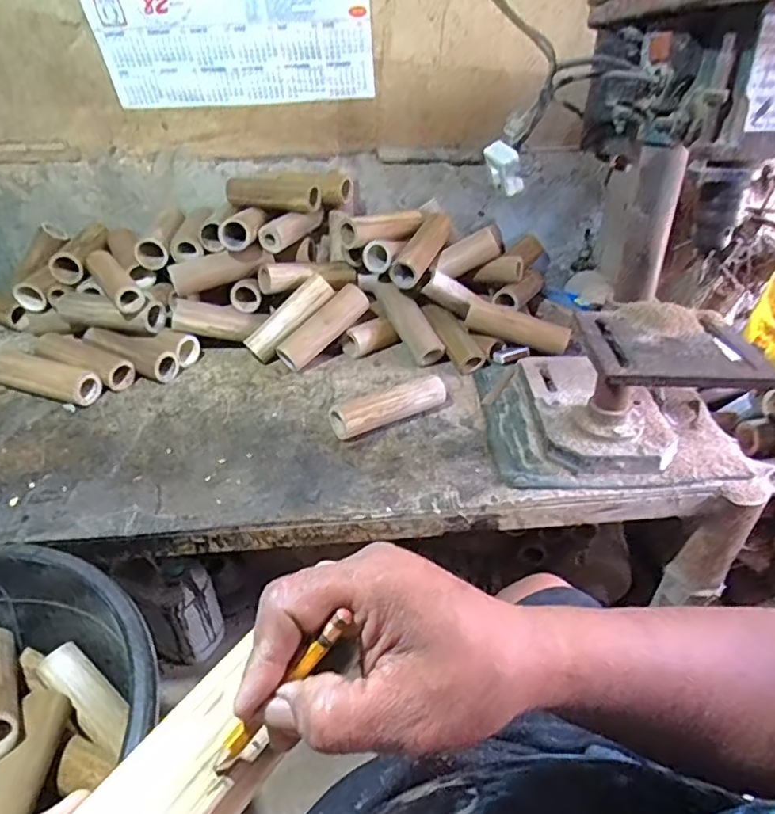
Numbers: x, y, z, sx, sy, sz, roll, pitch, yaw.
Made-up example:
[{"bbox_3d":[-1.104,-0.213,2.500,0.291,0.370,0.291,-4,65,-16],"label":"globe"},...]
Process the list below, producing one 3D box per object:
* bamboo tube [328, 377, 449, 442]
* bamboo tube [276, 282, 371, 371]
[{"bbox_3d":[0.006,-0.006,0.868,0.184,0.051,0.052,-19,40,-24],"label":"bamboo tube"},{"bbox_3d":[-0.110,-0.140,1.005,0.184,0.045,0.051,-43,48,-8],"label":"bamboo tube"}]

